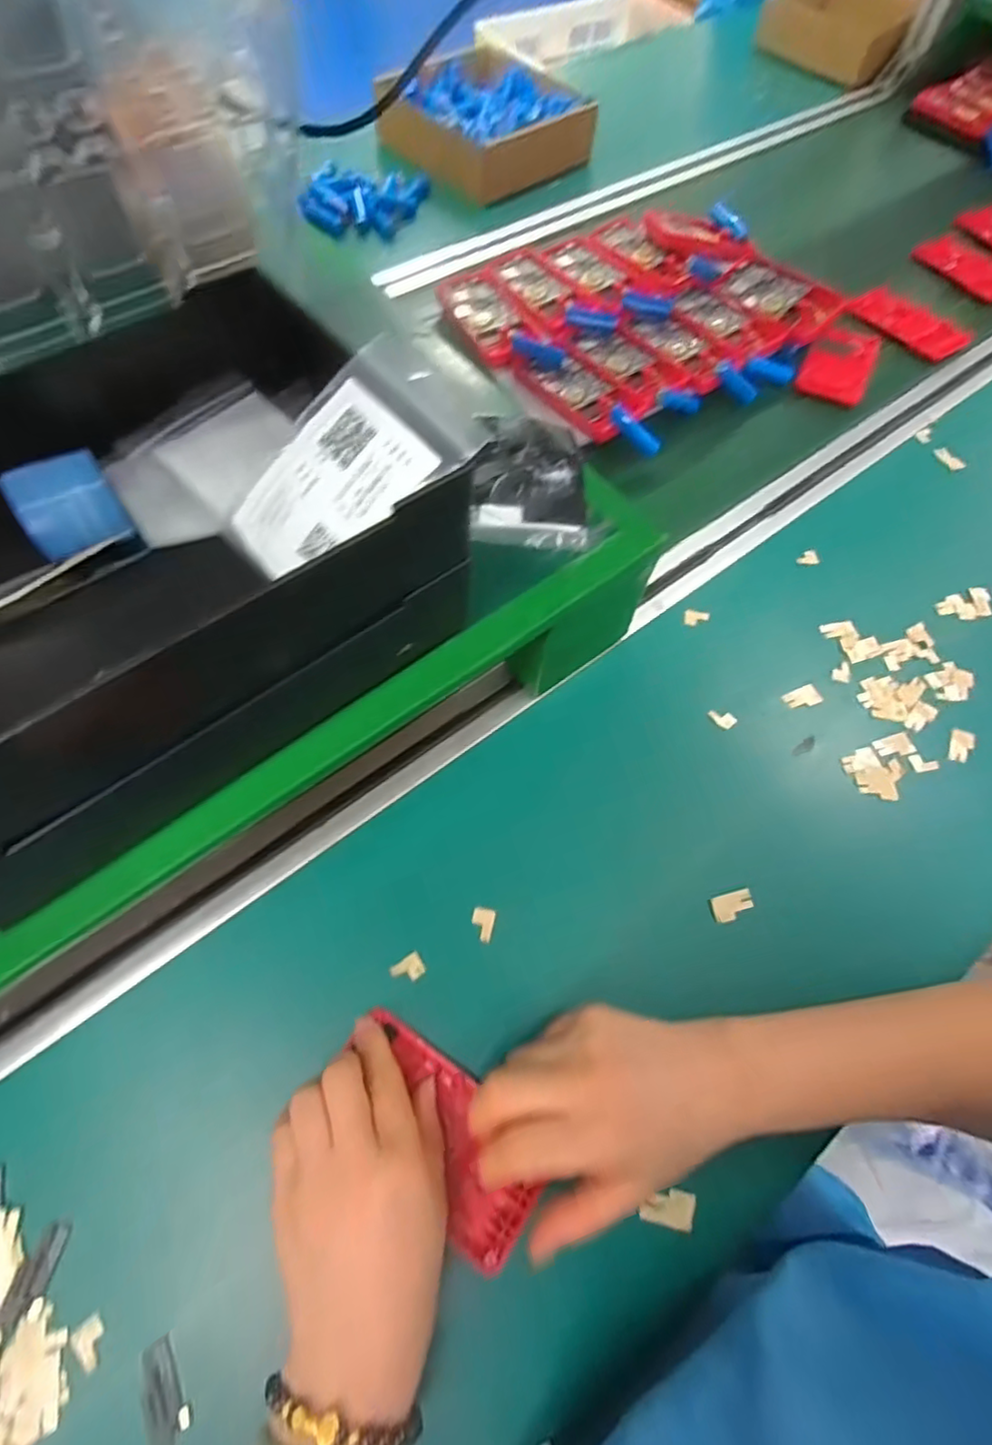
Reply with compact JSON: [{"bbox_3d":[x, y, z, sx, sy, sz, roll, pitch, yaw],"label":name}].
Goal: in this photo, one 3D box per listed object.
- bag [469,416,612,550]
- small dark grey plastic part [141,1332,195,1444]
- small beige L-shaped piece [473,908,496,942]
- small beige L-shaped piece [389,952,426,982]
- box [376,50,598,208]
[{"bbox_3d":[0.023,-0.154,0.385,0.078,0.011,0.113,-1,65,-4],"label":"bag"},{"bbox_3d":[-0.152,0.309,0.280,0.017,0.005,0.040,-19,61,-26],"label":"small dark grey plastic part"},{"bbox_3d":[-0.008,0.123,0.372,0.012,0.005,0.020,12,64,2],"label":"small beige L-shaped piece"},{"bbox_3d":[-0.051,0.144,0.357,0.018,0.006,0.014,-30,70,-16],"label":"small beige L-shaped piece"},{"bbox_3d":[-0.012,-0.745,0.760,0.219,0.054,0.214,-40,73,-19],"label":"box"}]

